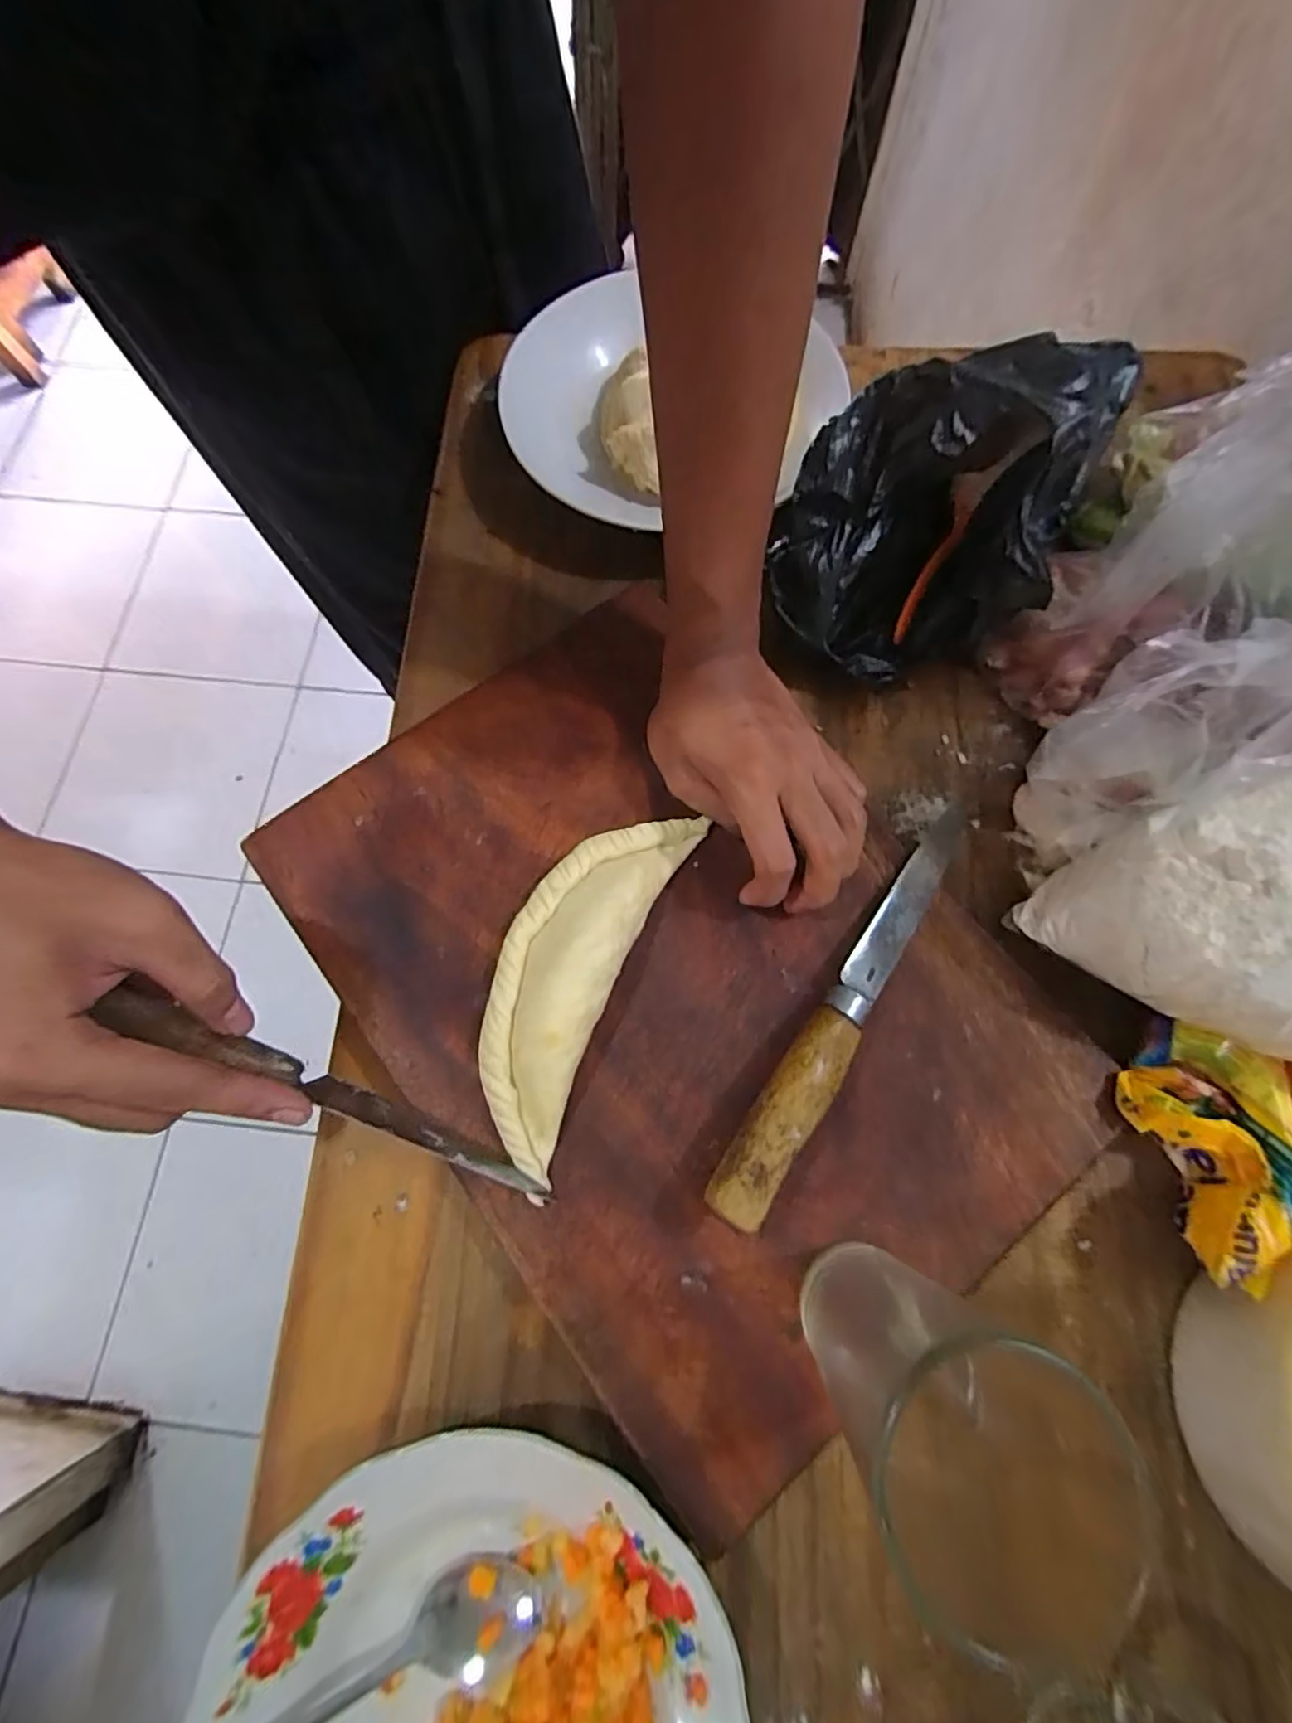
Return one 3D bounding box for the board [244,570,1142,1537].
[{"bbox_3d":[0.006,0.055,0.325,0.268,0.014,0.387,-38,77,-10],"label":"board"}]

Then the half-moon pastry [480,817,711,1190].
[{"bbox_3d":[-0.038,0.049,0.312,0.064,0.027,0.186,23,74,7],"label":"half-moon pastry"}]

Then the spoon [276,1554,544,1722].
[{"bbox_3d":[-0.112,0.324,0.239,0.155,0.040,0.041,-28,75,-8],"label":"spoon"}]

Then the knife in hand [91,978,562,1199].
[{"bbox_3d":[-0.133,0.104,0.277,0.194,0.032,0.011,31,75,-12],"label":"knife in hand"}]

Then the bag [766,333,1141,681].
[{"bbox_3d":[0.161,-0.197,0.361,0.137,0.128,0.171,28,75,8],"label":"bag"}]

